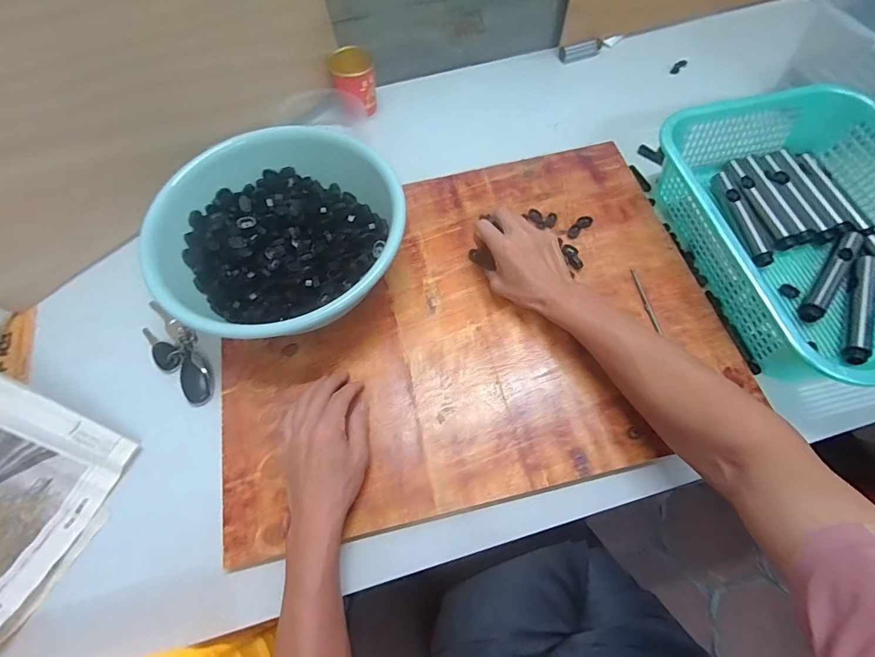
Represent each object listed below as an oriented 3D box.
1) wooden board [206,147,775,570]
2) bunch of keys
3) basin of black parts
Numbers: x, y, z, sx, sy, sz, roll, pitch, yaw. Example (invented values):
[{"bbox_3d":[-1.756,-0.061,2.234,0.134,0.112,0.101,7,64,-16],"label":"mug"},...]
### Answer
[{"bbox_3d":[0.030,-0.020,0.535,0.593,0.016,0.440,-14,66,-3],"label":"wooden board"},{"bbox_3d":[-0.334,0.027,0.537,0.166,0.019,0.054,39,73,18],"label":"bunch of keys"},{"bbox_3d":[-0.185,-0.113,0.536,0.287,0.106,0.267,-4,65,2],"label":"basin of black parts"}]

